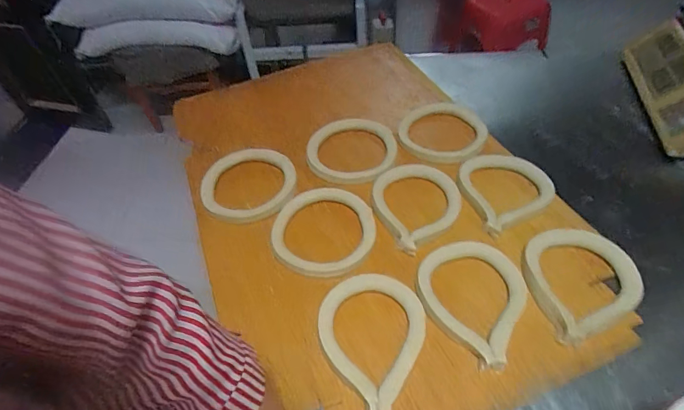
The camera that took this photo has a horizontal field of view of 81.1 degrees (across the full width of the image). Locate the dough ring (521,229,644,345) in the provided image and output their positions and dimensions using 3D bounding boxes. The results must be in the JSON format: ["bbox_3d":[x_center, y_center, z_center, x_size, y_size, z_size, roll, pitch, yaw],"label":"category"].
[{"bbox_3d":[0.315,0.094,0.520,0.138,0.020,0.147,-3,51,4],"label":"dough ring"}]

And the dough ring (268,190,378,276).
[{"bbox_3d":[-0.027,0.034,0.588,0.149,0.026,0.141,-3,51,4],"label":"dough ring"}]

